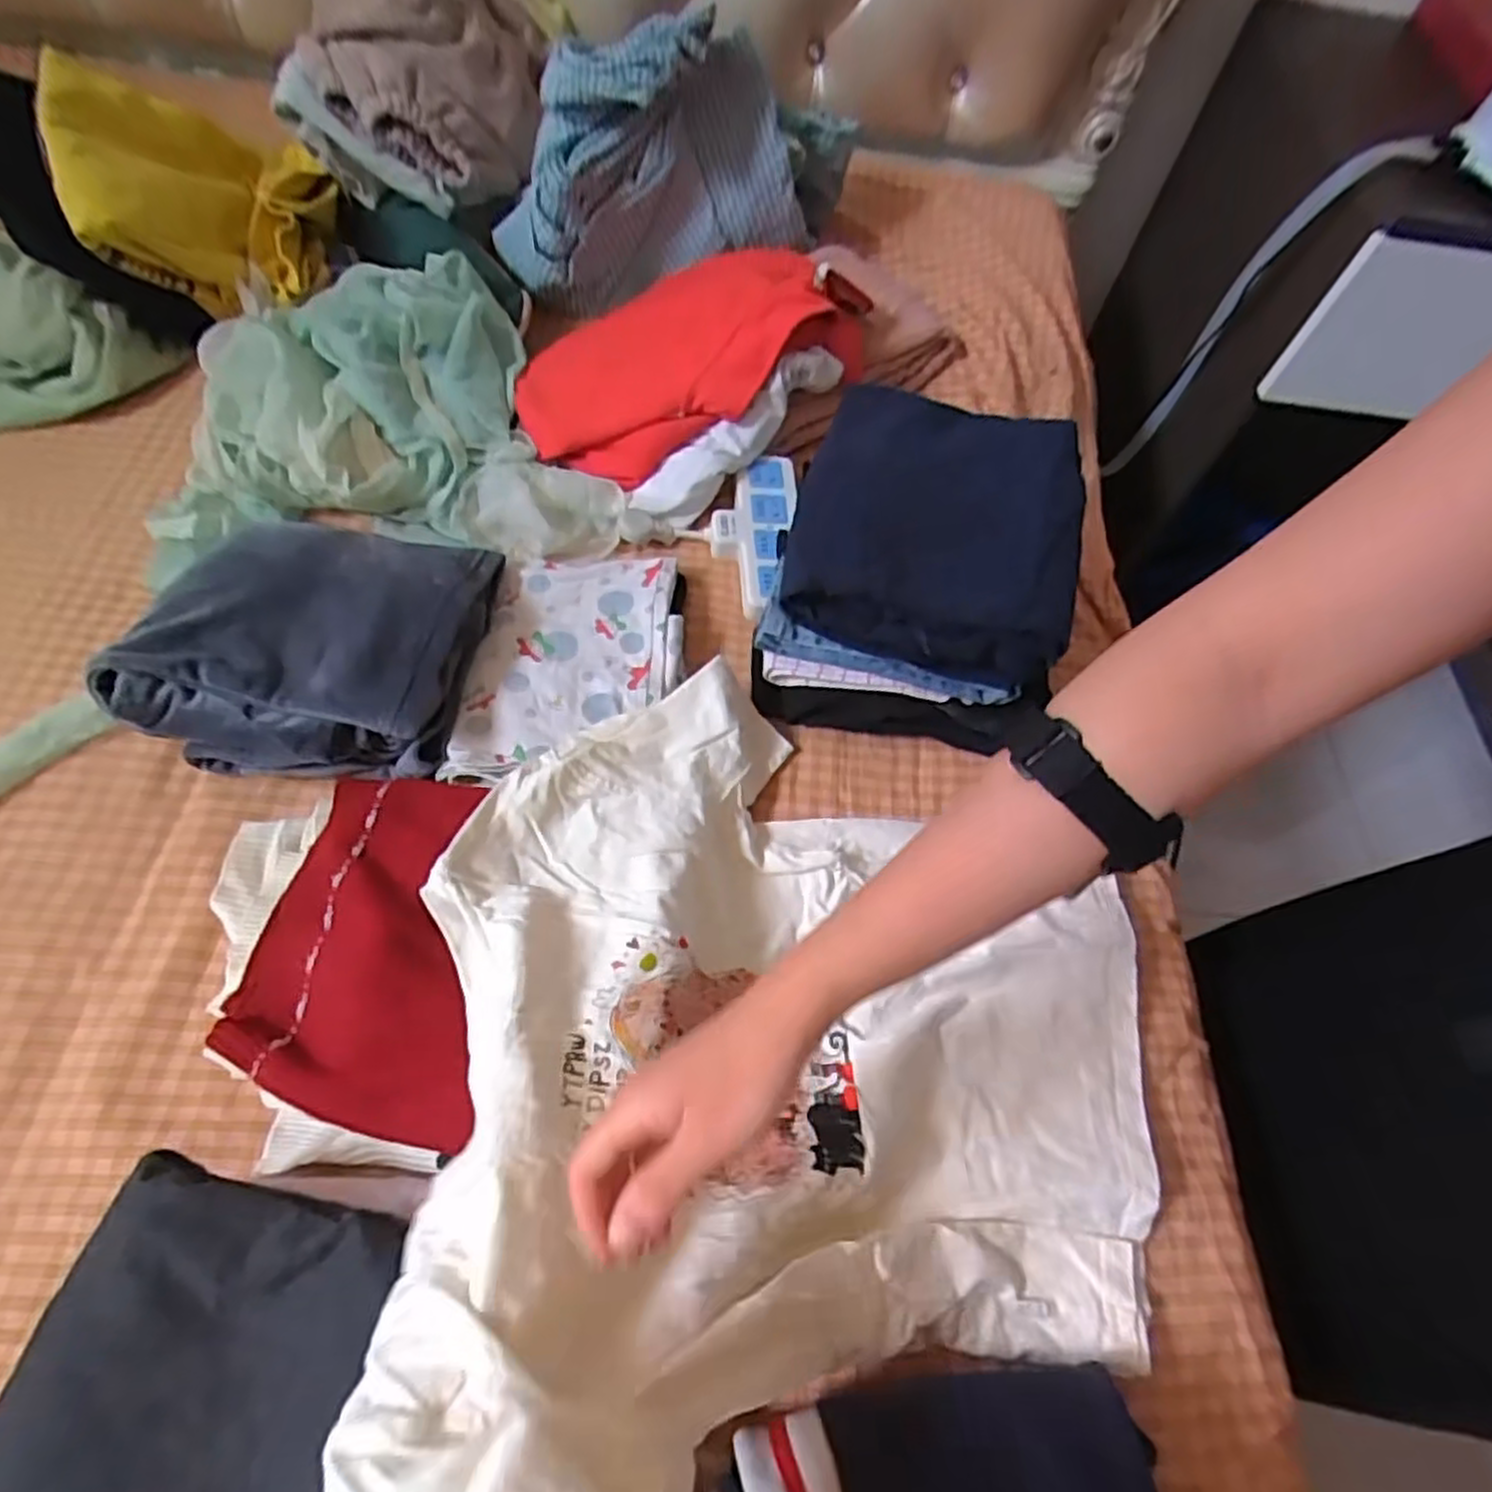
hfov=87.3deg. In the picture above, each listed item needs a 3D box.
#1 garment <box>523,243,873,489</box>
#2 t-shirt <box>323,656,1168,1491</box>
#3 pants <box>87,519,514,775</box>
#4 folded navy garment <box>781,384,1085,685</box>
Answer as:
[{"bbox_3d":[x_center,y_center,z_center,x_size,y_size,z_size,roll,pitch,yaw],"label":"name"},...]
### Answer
[{"bbox_3d":[-0.032,-0.394,0.768,0.372,0.099,0.185,-26,65,-18],"label":"garment"},{"bbox_3d":[0.036,0.126,0.453,0.443,0.216,0.449,-10,61,-10],"label":"t-shirt"},{"bbox_3d":[-0.317,-0.094,0.587,0.202,0.091,0.225,6,59,-1],"label":"pants"},{"bbox_3d":[0.151,-0.177,0.615,0.213,0.058,0.249,12,59,2],"label":"folded navy garment"}]

